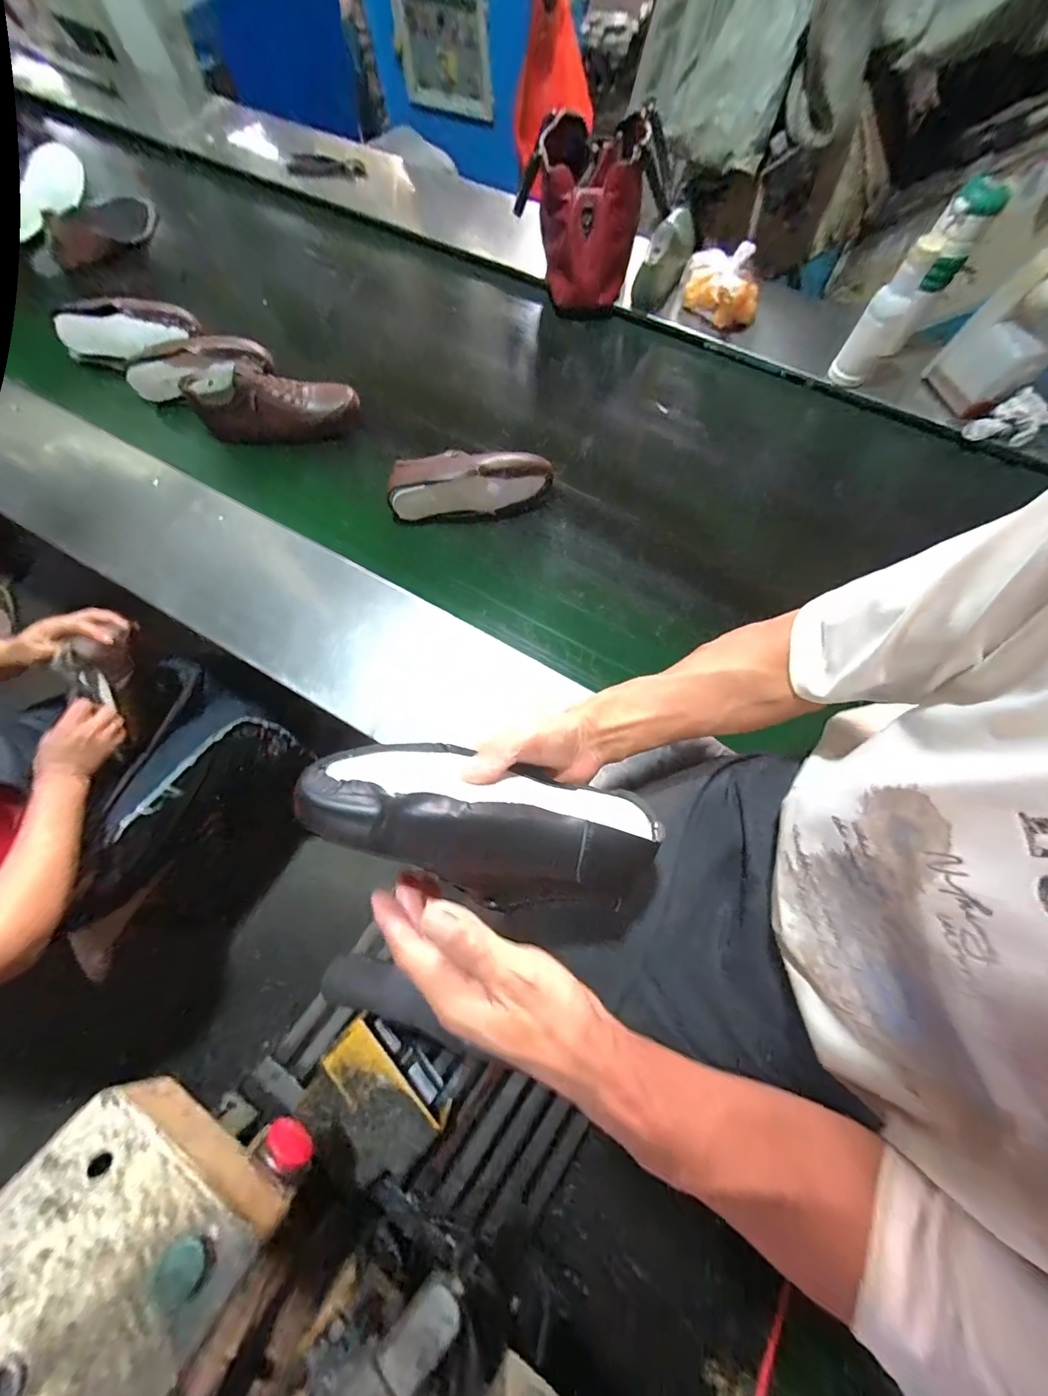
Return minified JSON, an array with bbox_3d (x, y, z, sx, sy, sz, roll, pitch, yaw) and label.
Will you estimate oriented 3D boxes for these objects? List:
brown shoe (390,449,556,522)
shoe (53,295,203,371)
[{"bbox_3d":[-0.091,-0.366,0.767,0.264,0.091,0.107,-6,72,-1],"label":"brown shoe"},{"bbox_3d":[-0.773,-0.722,0.894,0.263,0.083,0.089,4,72,3],"label":"shoe"}]

